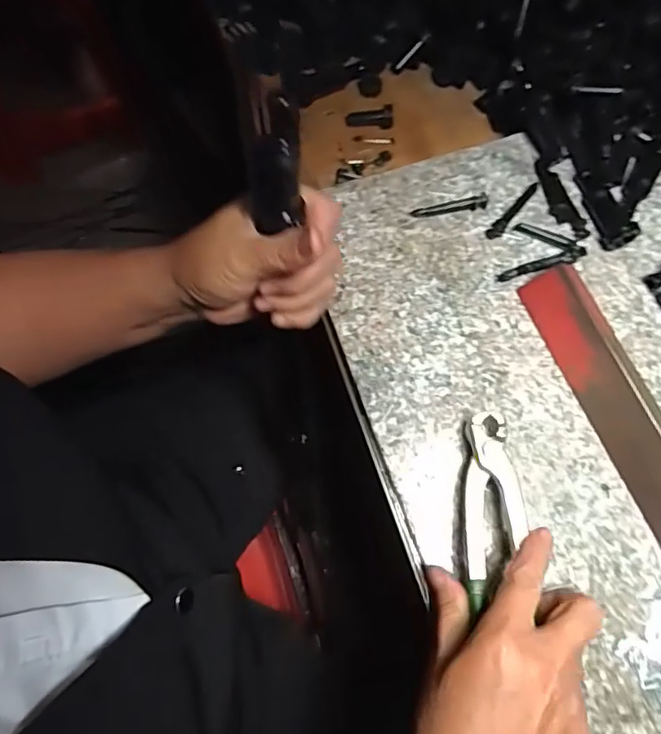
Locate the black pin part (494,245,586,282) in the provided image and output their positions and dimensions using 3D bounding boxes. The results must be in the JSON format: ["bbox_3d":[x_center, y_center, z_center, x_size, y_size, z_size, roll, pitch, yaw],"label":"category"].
[{"bbox_3d":[0.156,-0.075,0.413,0.068,0.007,0.012,-18,74,-7],"label":"black pin part"}]

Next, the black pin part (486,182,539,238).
[{"bbox_3d":[0.139,-0.119,0.427,0.010,0.004,0.060,40,75,10],"label":"black pin part"}]

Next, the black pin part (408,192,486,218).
[{"bbox_3d":[0.091,-0.120,0.424,0.060,0.004,0.013,-15,73,-6],"label":"black pin part"}]

